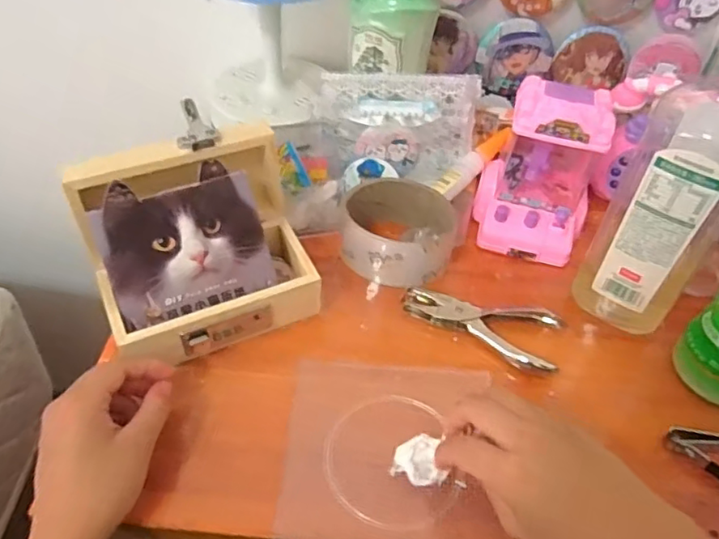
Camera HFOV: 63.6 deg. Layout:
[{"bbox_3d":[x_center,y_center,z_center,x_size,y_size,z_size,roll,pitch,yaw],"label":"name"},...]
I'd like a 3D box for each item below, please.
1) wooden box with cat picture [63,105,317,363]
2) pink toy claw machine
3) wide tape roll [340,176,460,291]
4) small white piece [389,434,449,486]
[{"bbox_3d":[-0.113,-0.016,0.416,0.146,0.124,0.104,-21,52,-22],"label":"wooden box with cat picture"},{"bbox_3d":[0.157,-0.090,0.493,0.093,0.129,0.098,13,47,8],"label":"pink toy claw machine"},{"bbox_3d":[0.032,-0.030,0.489,0.095,0.042,0.094,2,47,-2],"label":"wide tape roll"},{"bbox_3d":[0.039,0.121,0.365,0.033,0.014,0.029,17,48,11],"label":"small white piece"}]

